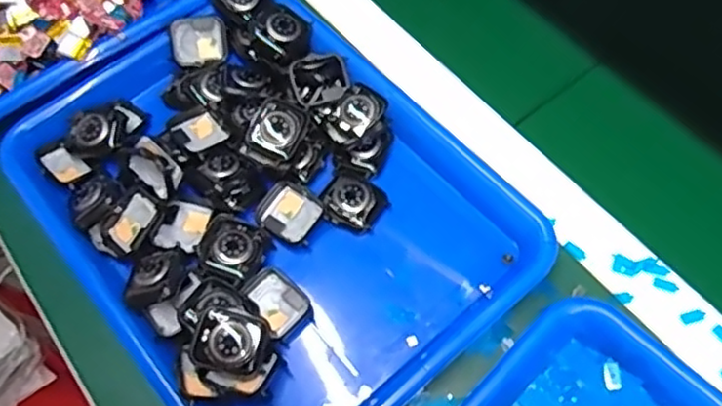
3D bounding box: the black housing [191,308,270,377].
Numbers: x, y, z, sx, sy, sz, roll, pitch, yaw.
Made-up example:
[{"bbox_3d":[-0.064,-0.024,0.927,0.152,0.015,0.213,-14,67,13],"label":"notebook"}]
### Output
[{"bbox_3d":[-0.076,0.081,0.381,0.041,0.016,0.033,7,63,7],"label":"black housing"}]

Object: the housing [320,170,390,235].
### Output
[{"bbox_3d":[-0.006,0.000,0.451,0.041,0.010,0.037,34,69,19],"label":"housing"}]

